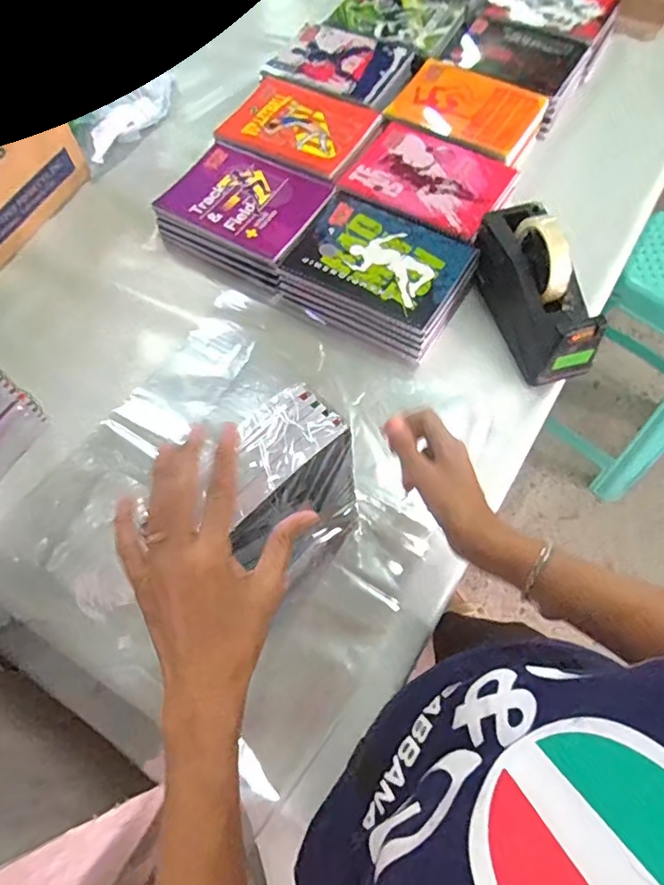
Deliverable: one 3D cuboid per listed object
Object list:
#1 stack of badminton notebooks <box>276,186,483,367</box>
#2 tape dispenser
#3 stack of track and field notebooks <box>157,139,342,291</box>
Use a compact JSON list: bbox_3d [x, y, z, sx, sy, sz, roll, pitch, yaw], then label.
[{"bbox_3d":[0.059,-0.215,0.674,0.208,0.053,0.164,27,68,14],"label":"stack of badminton notebooks"},{"bbox_3d":[0.236,-0.181,0.622,0.078,0.114,0.204,-13,64,-5],"label":"tape dispenser"},{"bbox_3d":[-0.118,-0.311,0.715,0.195,0.046,0.163,25,67,13],"label":"stack of track and field notebooks"}]

